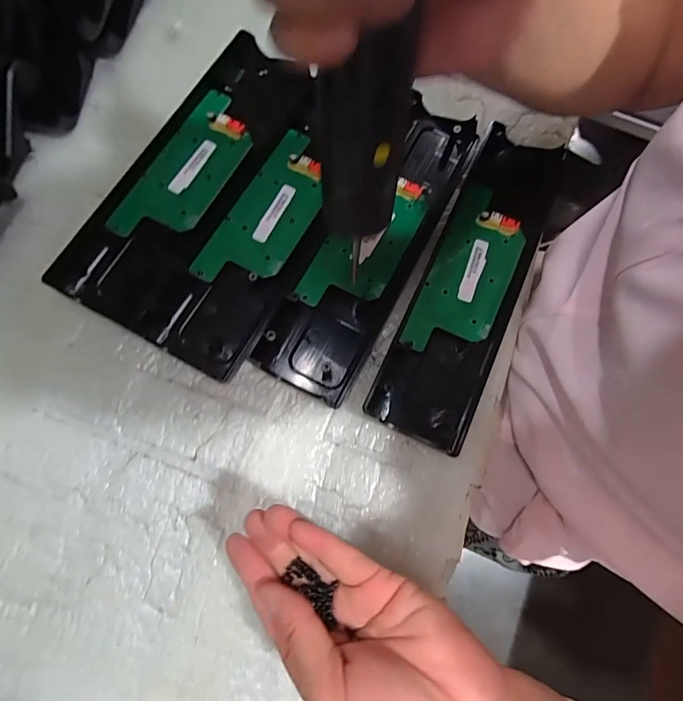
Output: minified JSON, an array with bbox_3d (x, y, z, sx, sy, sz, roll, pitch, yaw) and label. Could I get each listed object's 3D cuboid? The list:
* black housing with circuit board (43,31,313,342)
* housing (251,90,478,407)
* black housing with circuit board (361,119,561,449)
[{"bbox_3d":[-0.104,-0.134,0.296,0.082,0.018,0.246,27,77,5],"label":"black housing with circuit board"},{"bbox_3d":[0.024,-0.079,0.289,0.063,0.014,0.233,28,77,5],"label":"housing"},{"bbox_3d":[0.095,-0.053,0.289,0.071,0.017,0.241,24,77,4],"label":"black housing with circuit board"}]

